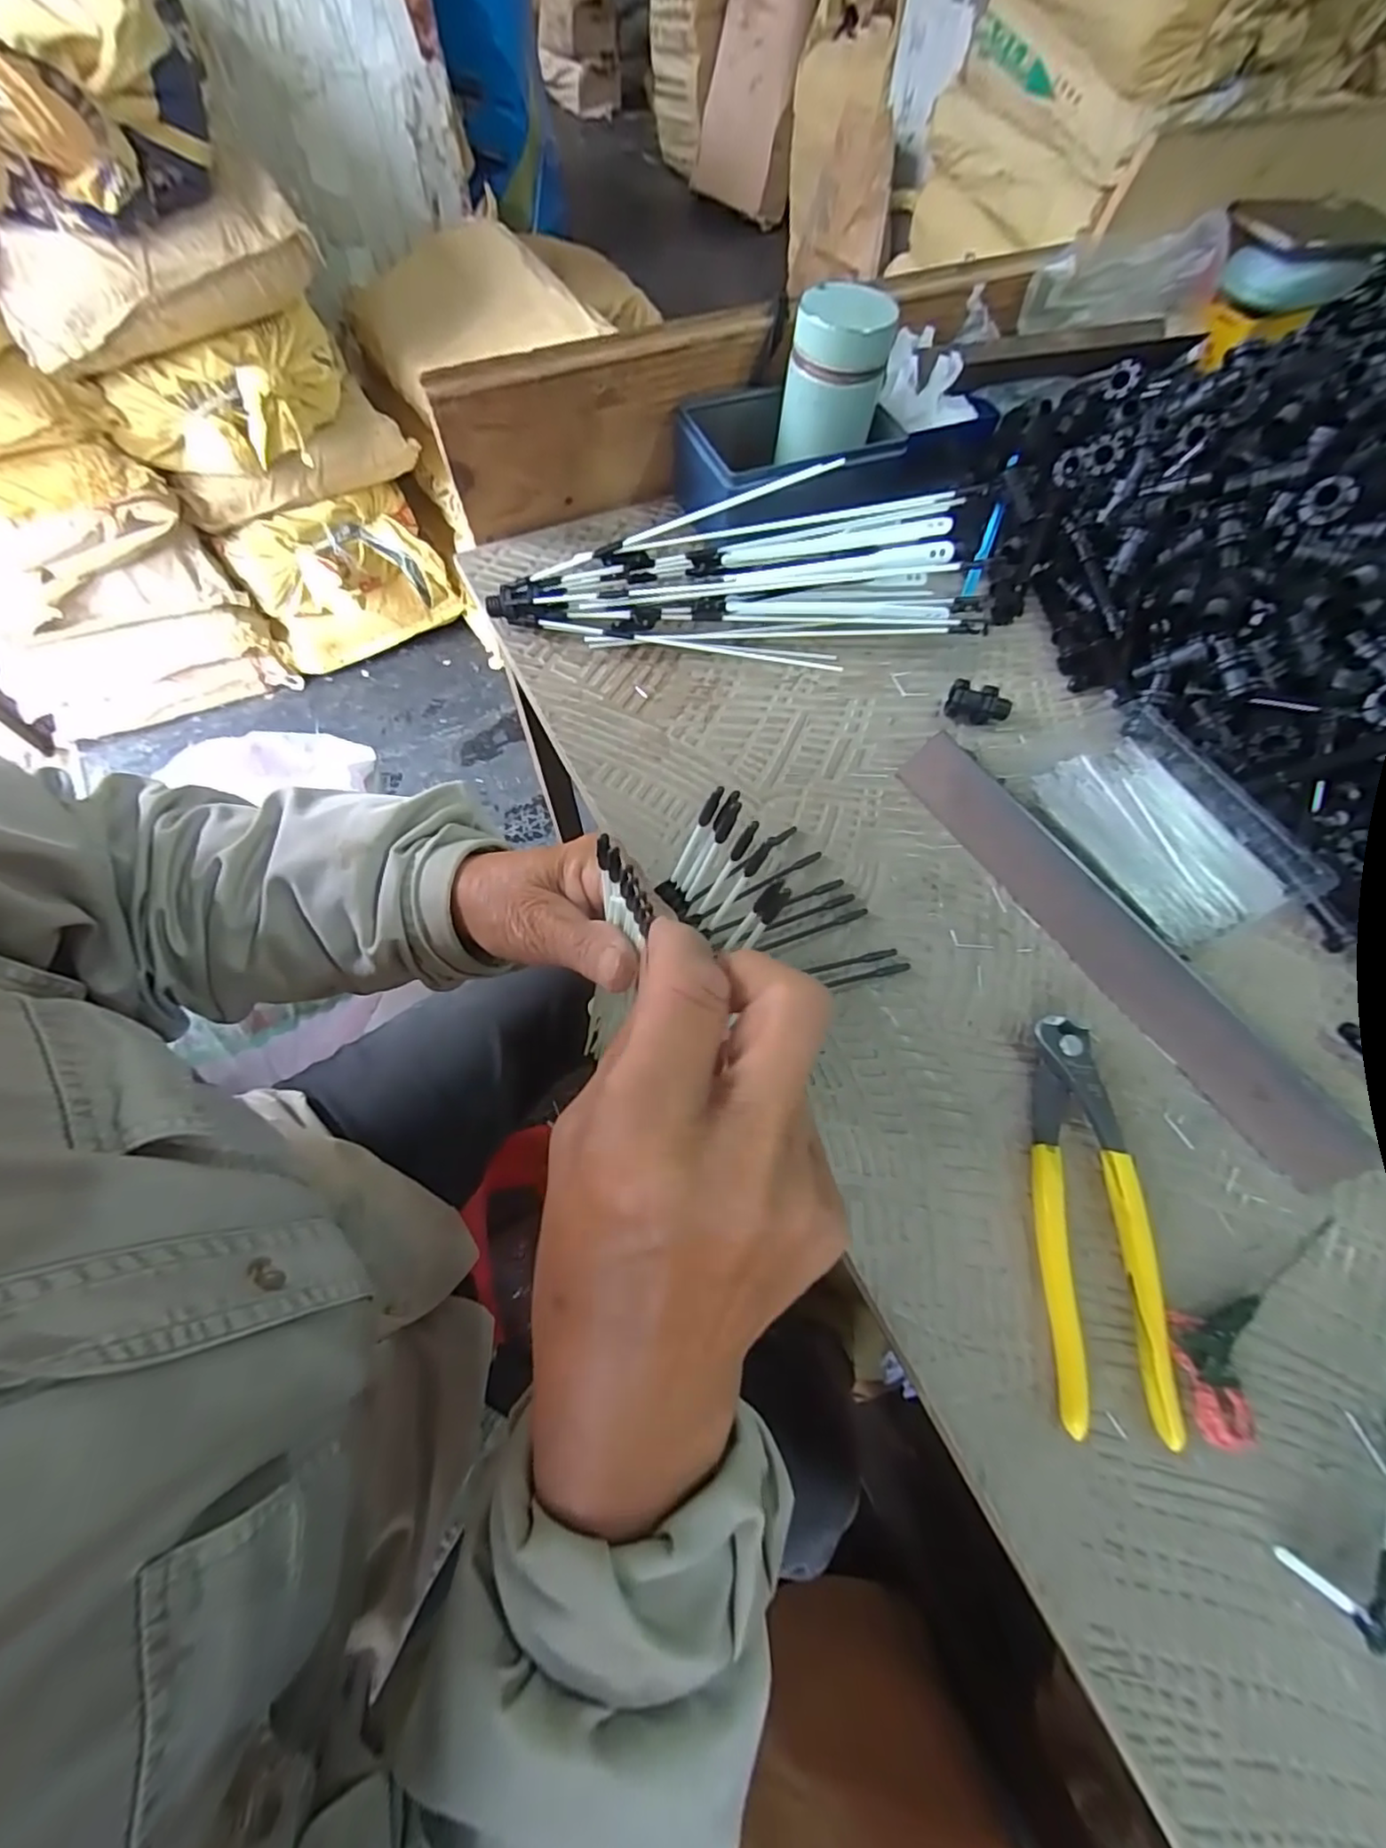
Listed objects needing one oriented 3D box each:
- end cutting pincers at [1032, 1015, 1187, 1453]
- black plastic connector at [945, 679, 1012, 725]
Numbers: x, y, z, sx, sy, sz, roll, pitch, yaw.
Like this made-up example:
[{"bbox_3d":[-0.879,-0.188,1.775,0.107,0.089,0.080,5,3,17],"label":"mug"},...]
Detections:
[{"bbox_3d":[0.175,0.124,0.277,0.044,0.010,0.162,6,64,1],"label":"end cutting pincers"},{"bbox_3d":[0.180,-0.139,0.396,0.038,0.021,0.015,16,65,6],"label":"black plastic connector"}]

